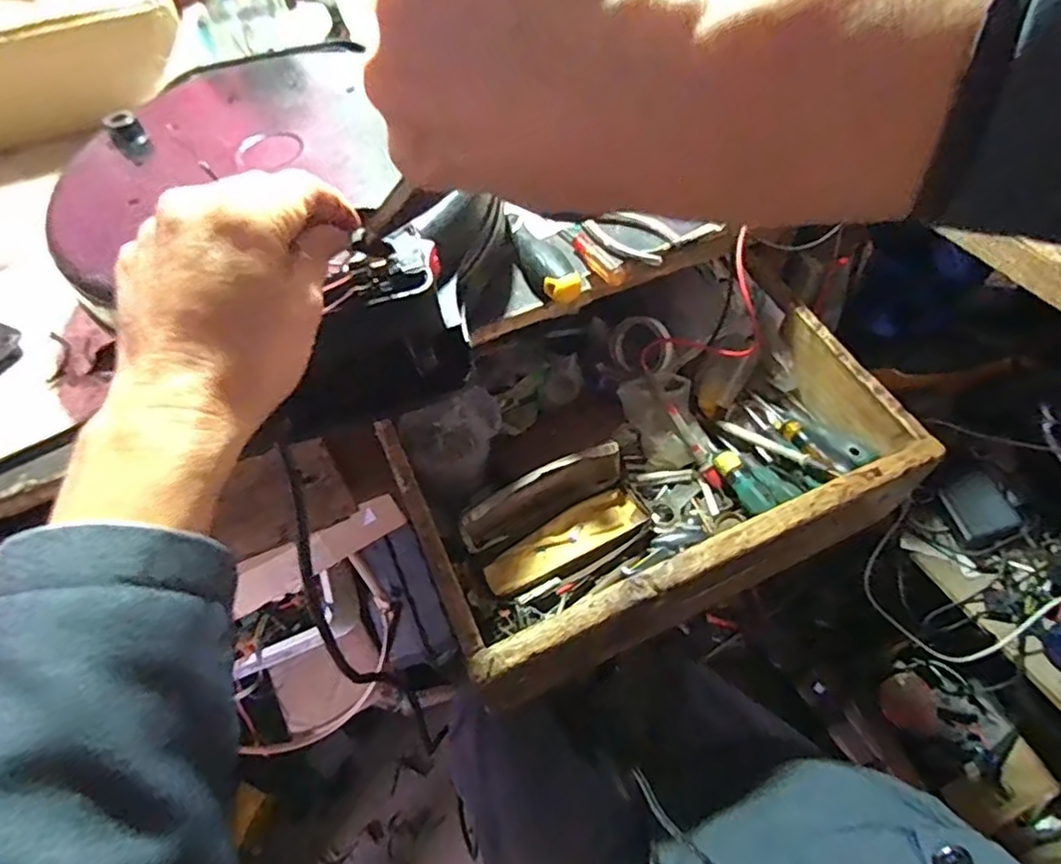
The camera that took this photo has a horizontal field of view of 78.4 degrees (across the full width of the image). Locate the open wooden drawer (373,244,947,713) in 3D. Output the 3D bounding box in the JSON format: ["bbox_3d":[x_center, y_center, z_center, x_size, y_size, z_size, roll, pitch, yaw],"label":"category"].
[{"bbox_3d":[0.084,0.012,0.568,0.381,0.102,0.280,-21,56,-14],"label":"open wooden drawer"}]

